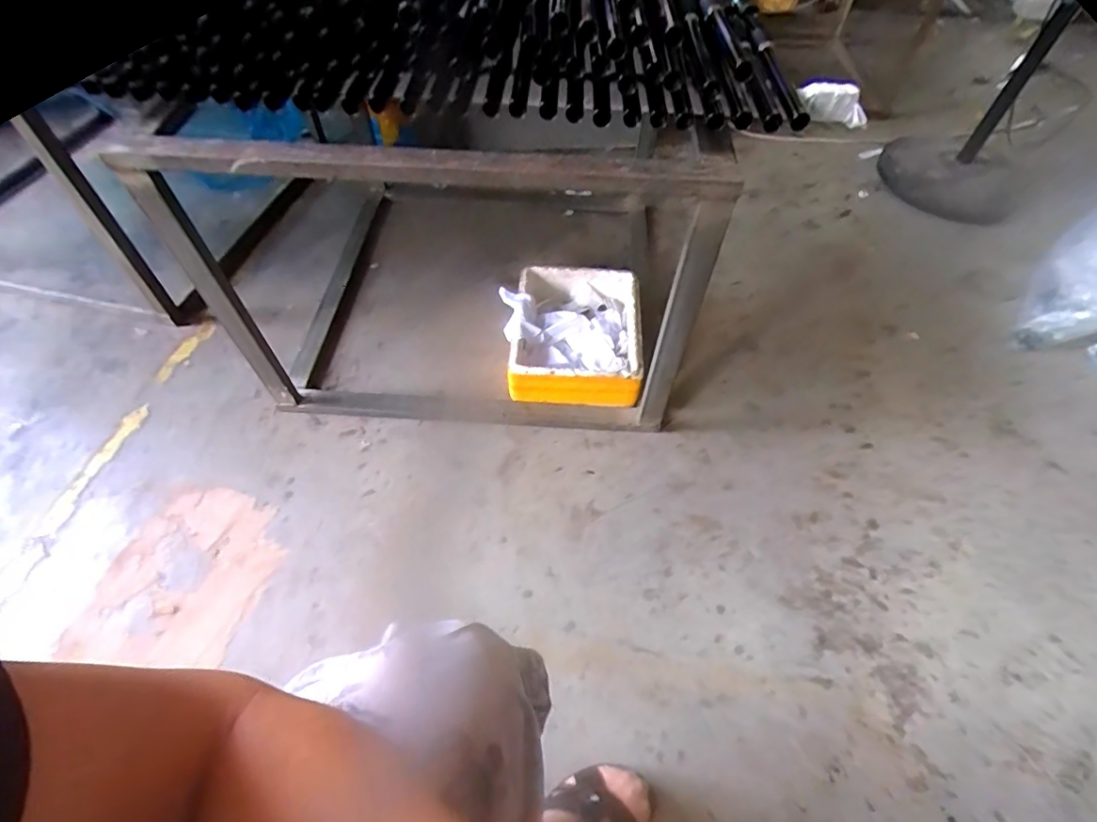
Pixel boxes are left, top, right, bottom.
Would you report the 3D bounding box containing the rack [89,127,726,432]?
[{"bbox_3d":[-0.135,-0.372,0.982,0.746,0.552,0.684,1,55,0],"label":"rack"}]

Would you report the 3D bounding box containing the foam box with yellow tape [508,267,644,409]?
[{"bbox_3d":[0.048,-0.141,1.039,0.250,0.111,0.278,4,55,2],"label":"foam box with yellow tape"}]

